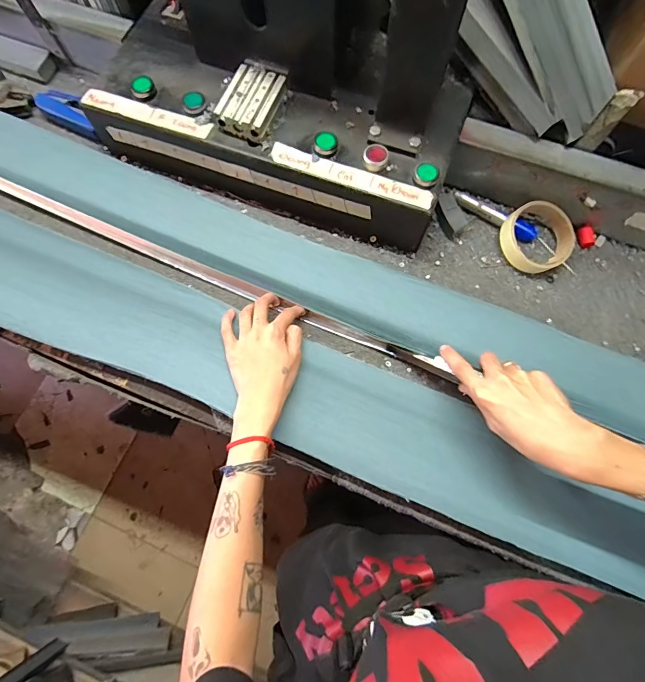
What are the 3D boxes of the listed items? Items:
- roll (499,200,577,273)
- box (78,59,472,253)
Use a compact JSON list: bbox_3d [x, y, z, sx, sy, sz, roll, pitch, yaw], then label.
[{"bbox_3d":[0.269,-0.129,0.484,0.087,0.029,0.087,-28,88,-9],"label":"roll"},{"bbox_3d":[-0.059,-0.281,0.505,0.456,0.104,0.193,18,73,5],"label":"box"}]

